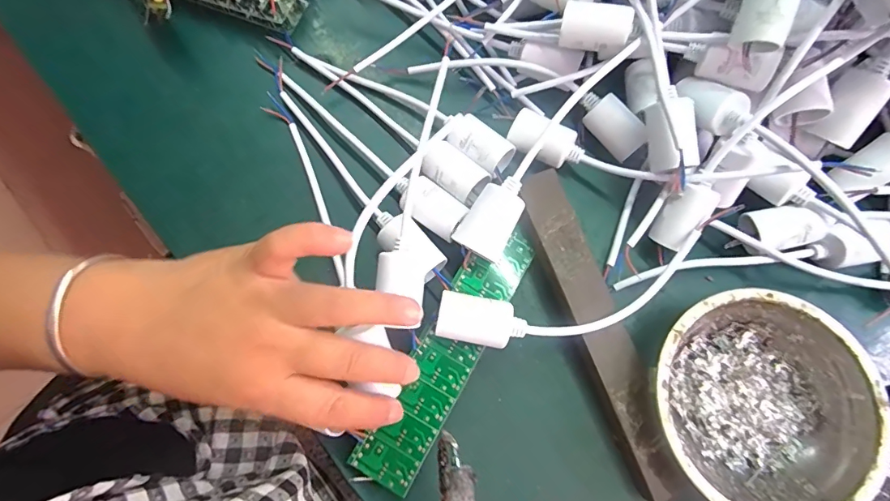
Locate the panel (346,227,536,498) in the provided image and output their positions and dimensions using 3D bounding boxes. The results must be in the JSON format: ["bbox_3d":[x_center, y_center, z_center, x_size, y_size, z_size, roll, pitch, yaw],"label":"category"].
[{"bbox_3d":[0.004,0.062,0.283,0.037,0.005,0.172,29,76,8],"label":"panel"}]

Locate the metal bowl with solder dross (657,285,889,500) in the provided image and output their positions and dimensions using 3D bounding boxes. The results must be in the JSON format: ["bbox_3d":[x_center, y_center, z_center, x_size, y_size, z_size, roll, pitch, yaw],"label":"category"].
[{"bbox_3d":[0.185,0.092,0.274,0.122,0.041,0.125,0,75,1],"label":"metal bowl with solder dross"}]

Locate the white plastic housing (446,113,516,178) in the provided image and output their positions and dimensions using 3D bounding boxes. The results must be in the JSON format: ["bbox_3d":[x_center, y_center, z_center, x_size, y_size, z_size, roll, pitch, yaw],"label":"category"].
[{"bbox_3d":[0.025,-0.070,0.321,0.045,0.032,0.026,32,78,9],"label":"white plastic housing"}]

